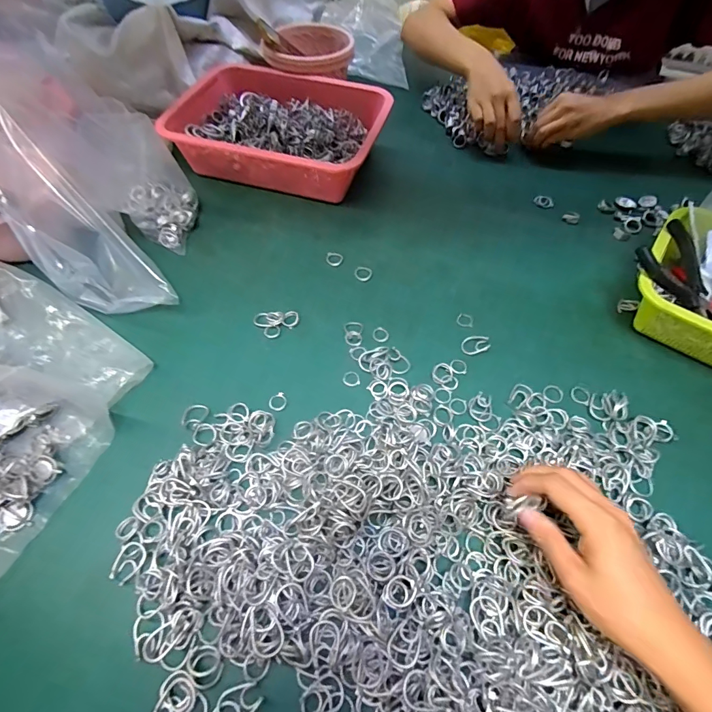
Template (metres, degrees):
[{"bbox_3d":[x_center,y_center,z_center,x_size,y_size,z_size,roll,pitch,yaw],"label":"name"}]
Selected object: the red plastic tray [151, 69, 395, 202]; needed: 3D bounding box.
[{"bbox_3d":[-0.112,-0.346,0.642,0.301,0.075,0.225,18,59,10],"label":"red plastic tray"}]

